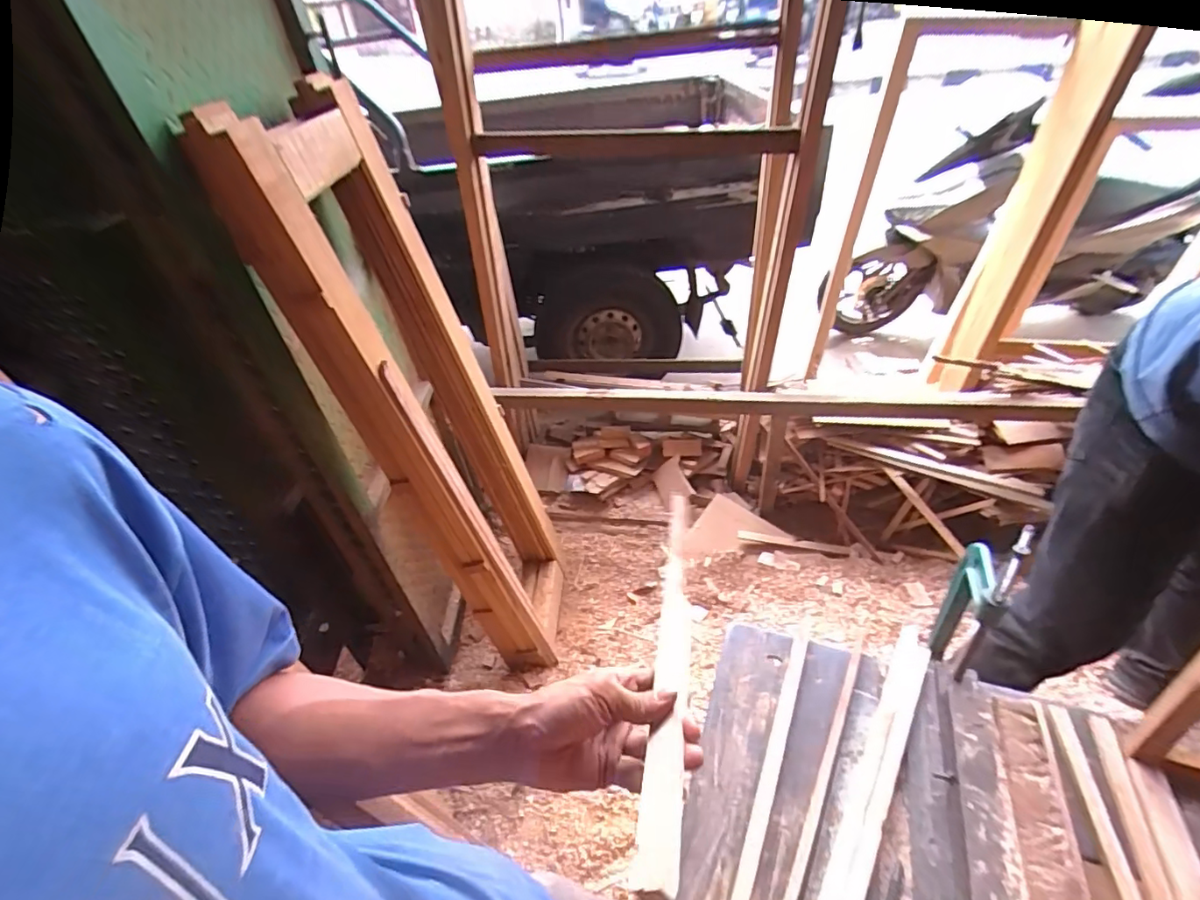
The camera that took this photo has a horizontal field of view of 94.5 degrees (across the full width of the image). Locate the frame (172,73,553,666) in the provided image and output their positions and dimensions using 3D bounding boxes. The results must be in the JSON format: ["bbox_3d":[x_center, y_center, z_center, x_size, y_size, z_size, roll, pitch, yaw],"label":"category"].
[{"bbox_3d":[-0.342,-0.033,1.305,0.139,1.409,0.451,-9,38,11],"label":"frame"}]

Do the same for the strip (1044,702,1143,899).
[{"bbox_3d":[0.473,0.375,0.510,0.022,0.013,0.285,5,40,14],"label":"strip"}]

